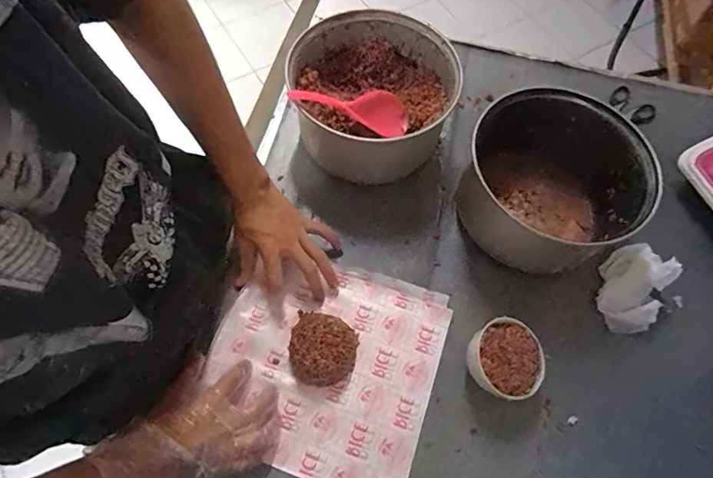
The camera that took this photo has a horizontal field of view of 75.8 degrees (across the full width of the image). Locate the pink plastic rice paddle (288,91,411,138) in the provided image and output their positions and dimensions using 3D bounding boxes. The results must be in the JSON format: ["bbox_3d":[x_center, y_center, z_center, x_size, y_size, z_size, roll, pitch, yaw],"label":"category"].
[{"bbox_3d":[-0.004,-0.179,0.619,0.175,0.031,0.052,3,60,-34],"label":"pink plastic rice paddle"}]

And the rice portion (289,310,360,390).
[{"bbox_3d":[-0.040,0.133,0.556,0.080,0.045,0.085,9,64,2],"label":"rice portion"}]

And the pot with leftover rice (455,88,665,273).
[{"bbox_3d":[0.256,-0.077,0.618,0.202,0.122,0.213,1,64,-2],"label":"pot with leftover rice"}]

